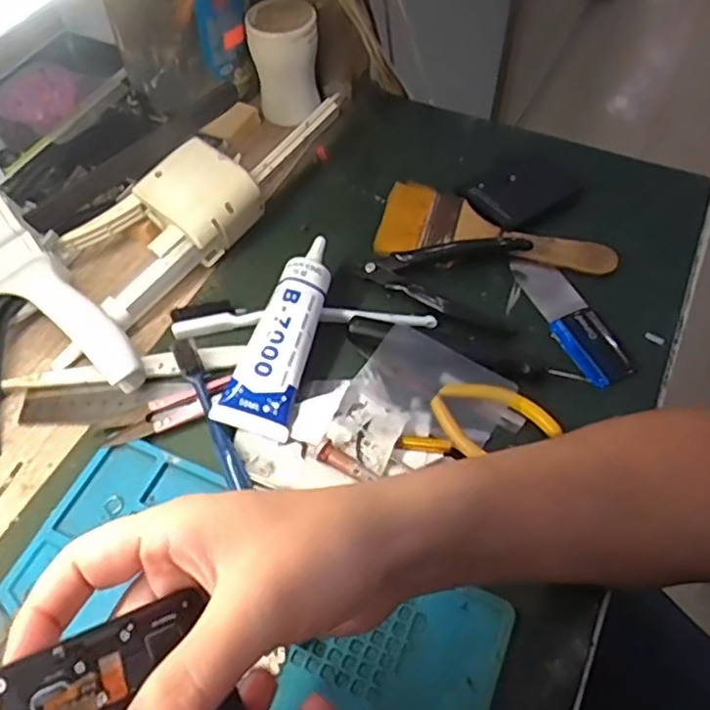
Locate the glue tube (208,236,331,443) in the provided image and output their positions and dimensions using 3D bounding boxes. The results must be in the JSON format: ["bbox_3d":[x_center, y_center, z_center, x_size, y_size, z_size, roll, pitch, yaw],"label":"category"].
[{"bbox_3d":[-0.043,-0.016,0.403,0.040,0.035,0.132,13,58,12],"label":"glue tube"}]

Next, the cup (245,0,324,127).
[{"bbox_3d":[-0.054,-0.235,0.521,0.056,0.084,0.053,-9,56,-3],"label":"cup"}]

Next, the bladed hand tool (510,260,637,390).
[{"bbox_3d":[0.143,-0.025,0.431,0.033,0.007,0.109,-19,57,-10],"label":"bladed hand tool"}]

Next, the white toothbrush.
[{"bbox_3d":[-0.034,-0.025,0.424,0.171,0.012,0.028,0,56,3],"label":"white toothbrush"}]

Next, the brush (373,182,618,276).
[{"bbox_3d":[0.100,-0.090,0.463,0.165,0.014,0.060,10,57,9],"label":"brush"}]

